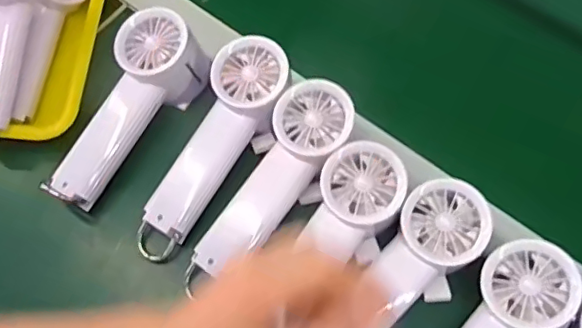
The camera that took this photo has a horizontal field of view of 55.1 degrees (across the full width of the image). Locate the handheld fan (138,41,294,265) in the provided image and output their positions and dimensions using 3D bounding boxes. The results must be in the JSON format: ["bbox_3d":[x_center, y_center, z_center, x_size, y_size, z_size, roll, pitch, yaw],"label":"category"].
[{"bbox_3d":[-0.065,-0.012,0.459,0.068,0.047,0.198,29,87,11],"label":"handheld fan"}]

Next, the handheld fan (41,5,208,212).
[{"bbox_3d":[-0.138,-0.045,0.475,0.068,0.062,0.175,30,86,12],"label":"handheld fan"}]

